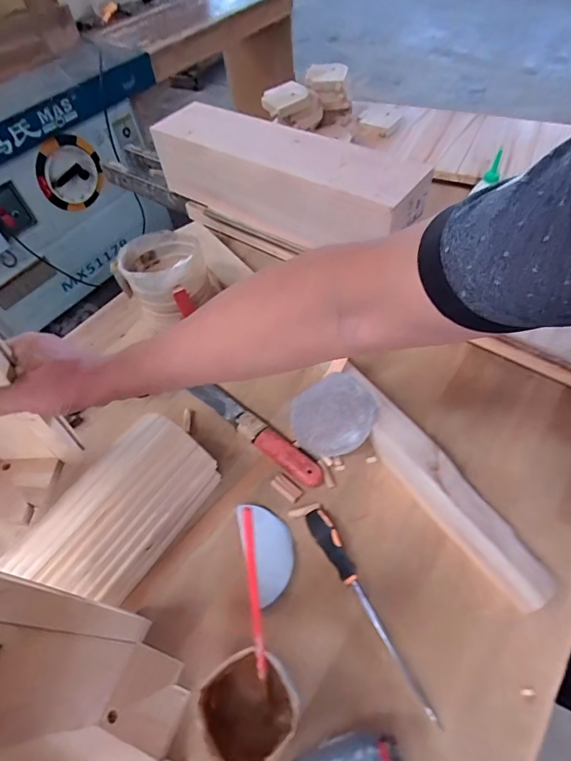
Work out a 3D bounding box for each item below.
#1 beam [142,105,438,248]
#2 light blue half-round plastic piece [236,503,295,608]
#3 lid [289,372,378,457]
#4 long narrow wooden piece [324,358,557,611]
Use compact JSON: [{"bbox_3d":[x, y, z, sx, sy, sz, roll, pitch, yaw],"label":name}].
[{"bbox_3d":[-0.005,-0.346,0.722,0.474,0.129,0.130,30,62,23],"label":"beam"},{"bbox_3d":[-0.020,0.198,0.496,0.059,0.007,0.114,-10,52,-22],"label":"light blue half-round plastic piece"},{"bbox_3d":[0.065,0.048,0.576,0.116,0.009,0.109,-10,64,20],"label":"lid"},{"bbox_3d":[0.180,0.116,0.513,0.068,0.045,0.324,-29,57,-15],"label":"long narrow wooden piece"}]

